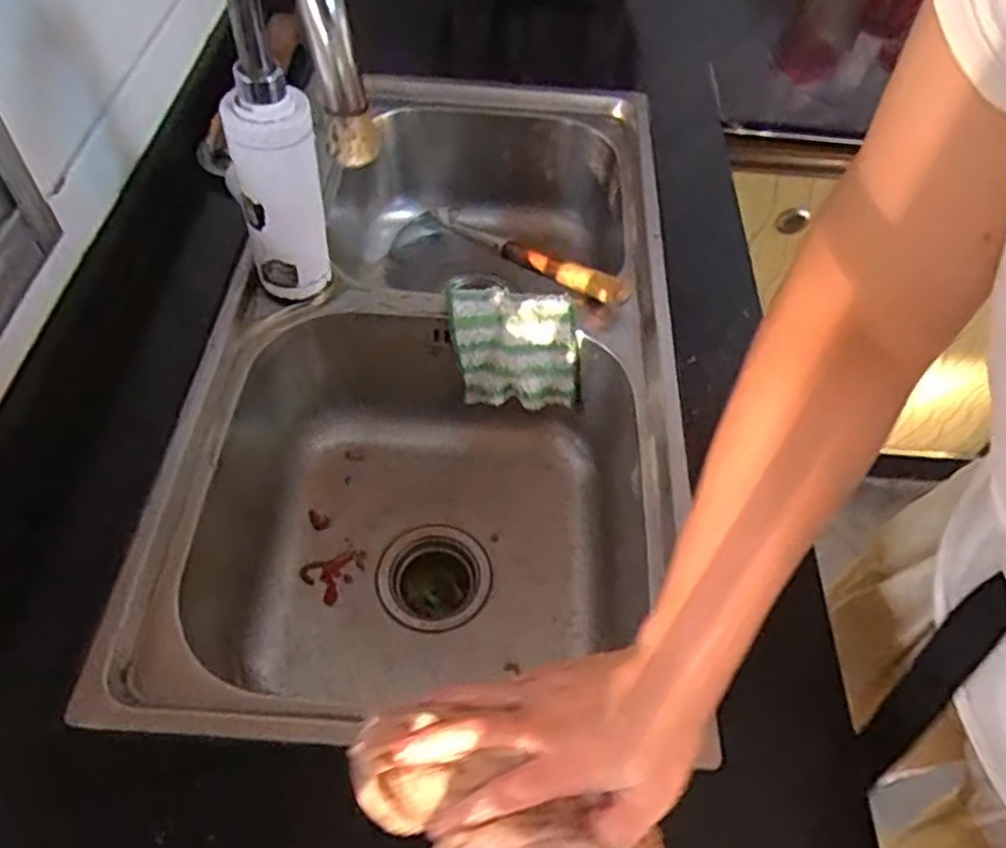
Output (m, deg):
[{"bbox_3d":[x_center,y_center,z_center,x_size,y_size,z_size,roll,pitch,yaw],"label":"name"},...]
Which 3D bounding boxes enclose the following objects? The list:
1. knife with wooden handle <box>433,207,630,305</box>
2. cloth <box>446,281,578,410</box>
[{"bbox_3d":[0.016,-0.176,0.765,0.029,0.026,0.289,-32,44,-26],"label":"knife with wooden handle"},{"bbox_3d":[0.010,-0.071,0.716,0.128,0.110,0.050,6,54,0],"label":"cloth"}]

